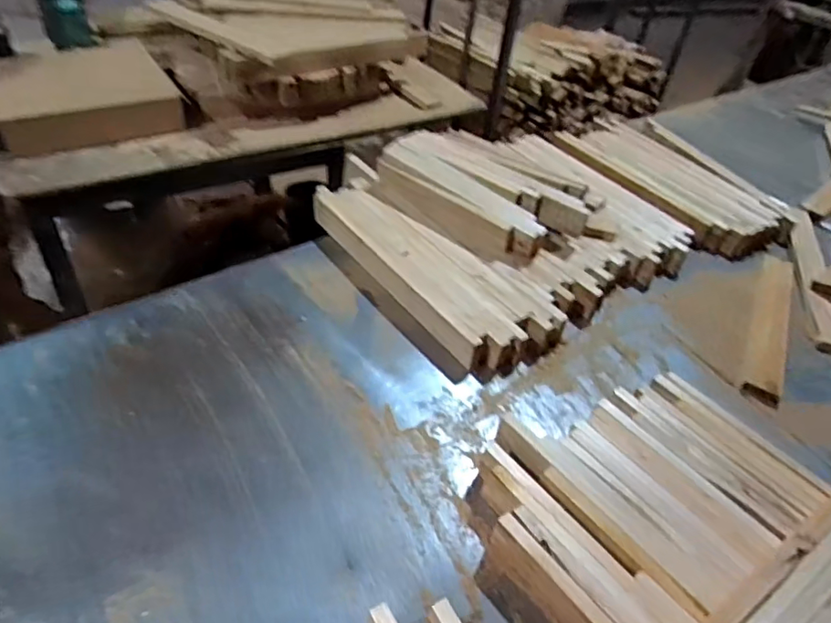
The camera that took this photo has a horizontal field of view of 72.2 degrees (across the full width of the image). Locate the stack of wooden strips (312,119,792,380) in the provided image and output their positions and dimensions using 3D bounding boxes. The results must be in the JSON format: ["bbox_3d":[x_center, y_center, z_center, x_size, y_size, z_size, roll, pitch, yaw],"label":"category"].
[{"bbox_3d":[0.344,-0.255,1.267,1.031,0.156,0.596,-20,49,-29],"label":"stack of wooden strips"}]

